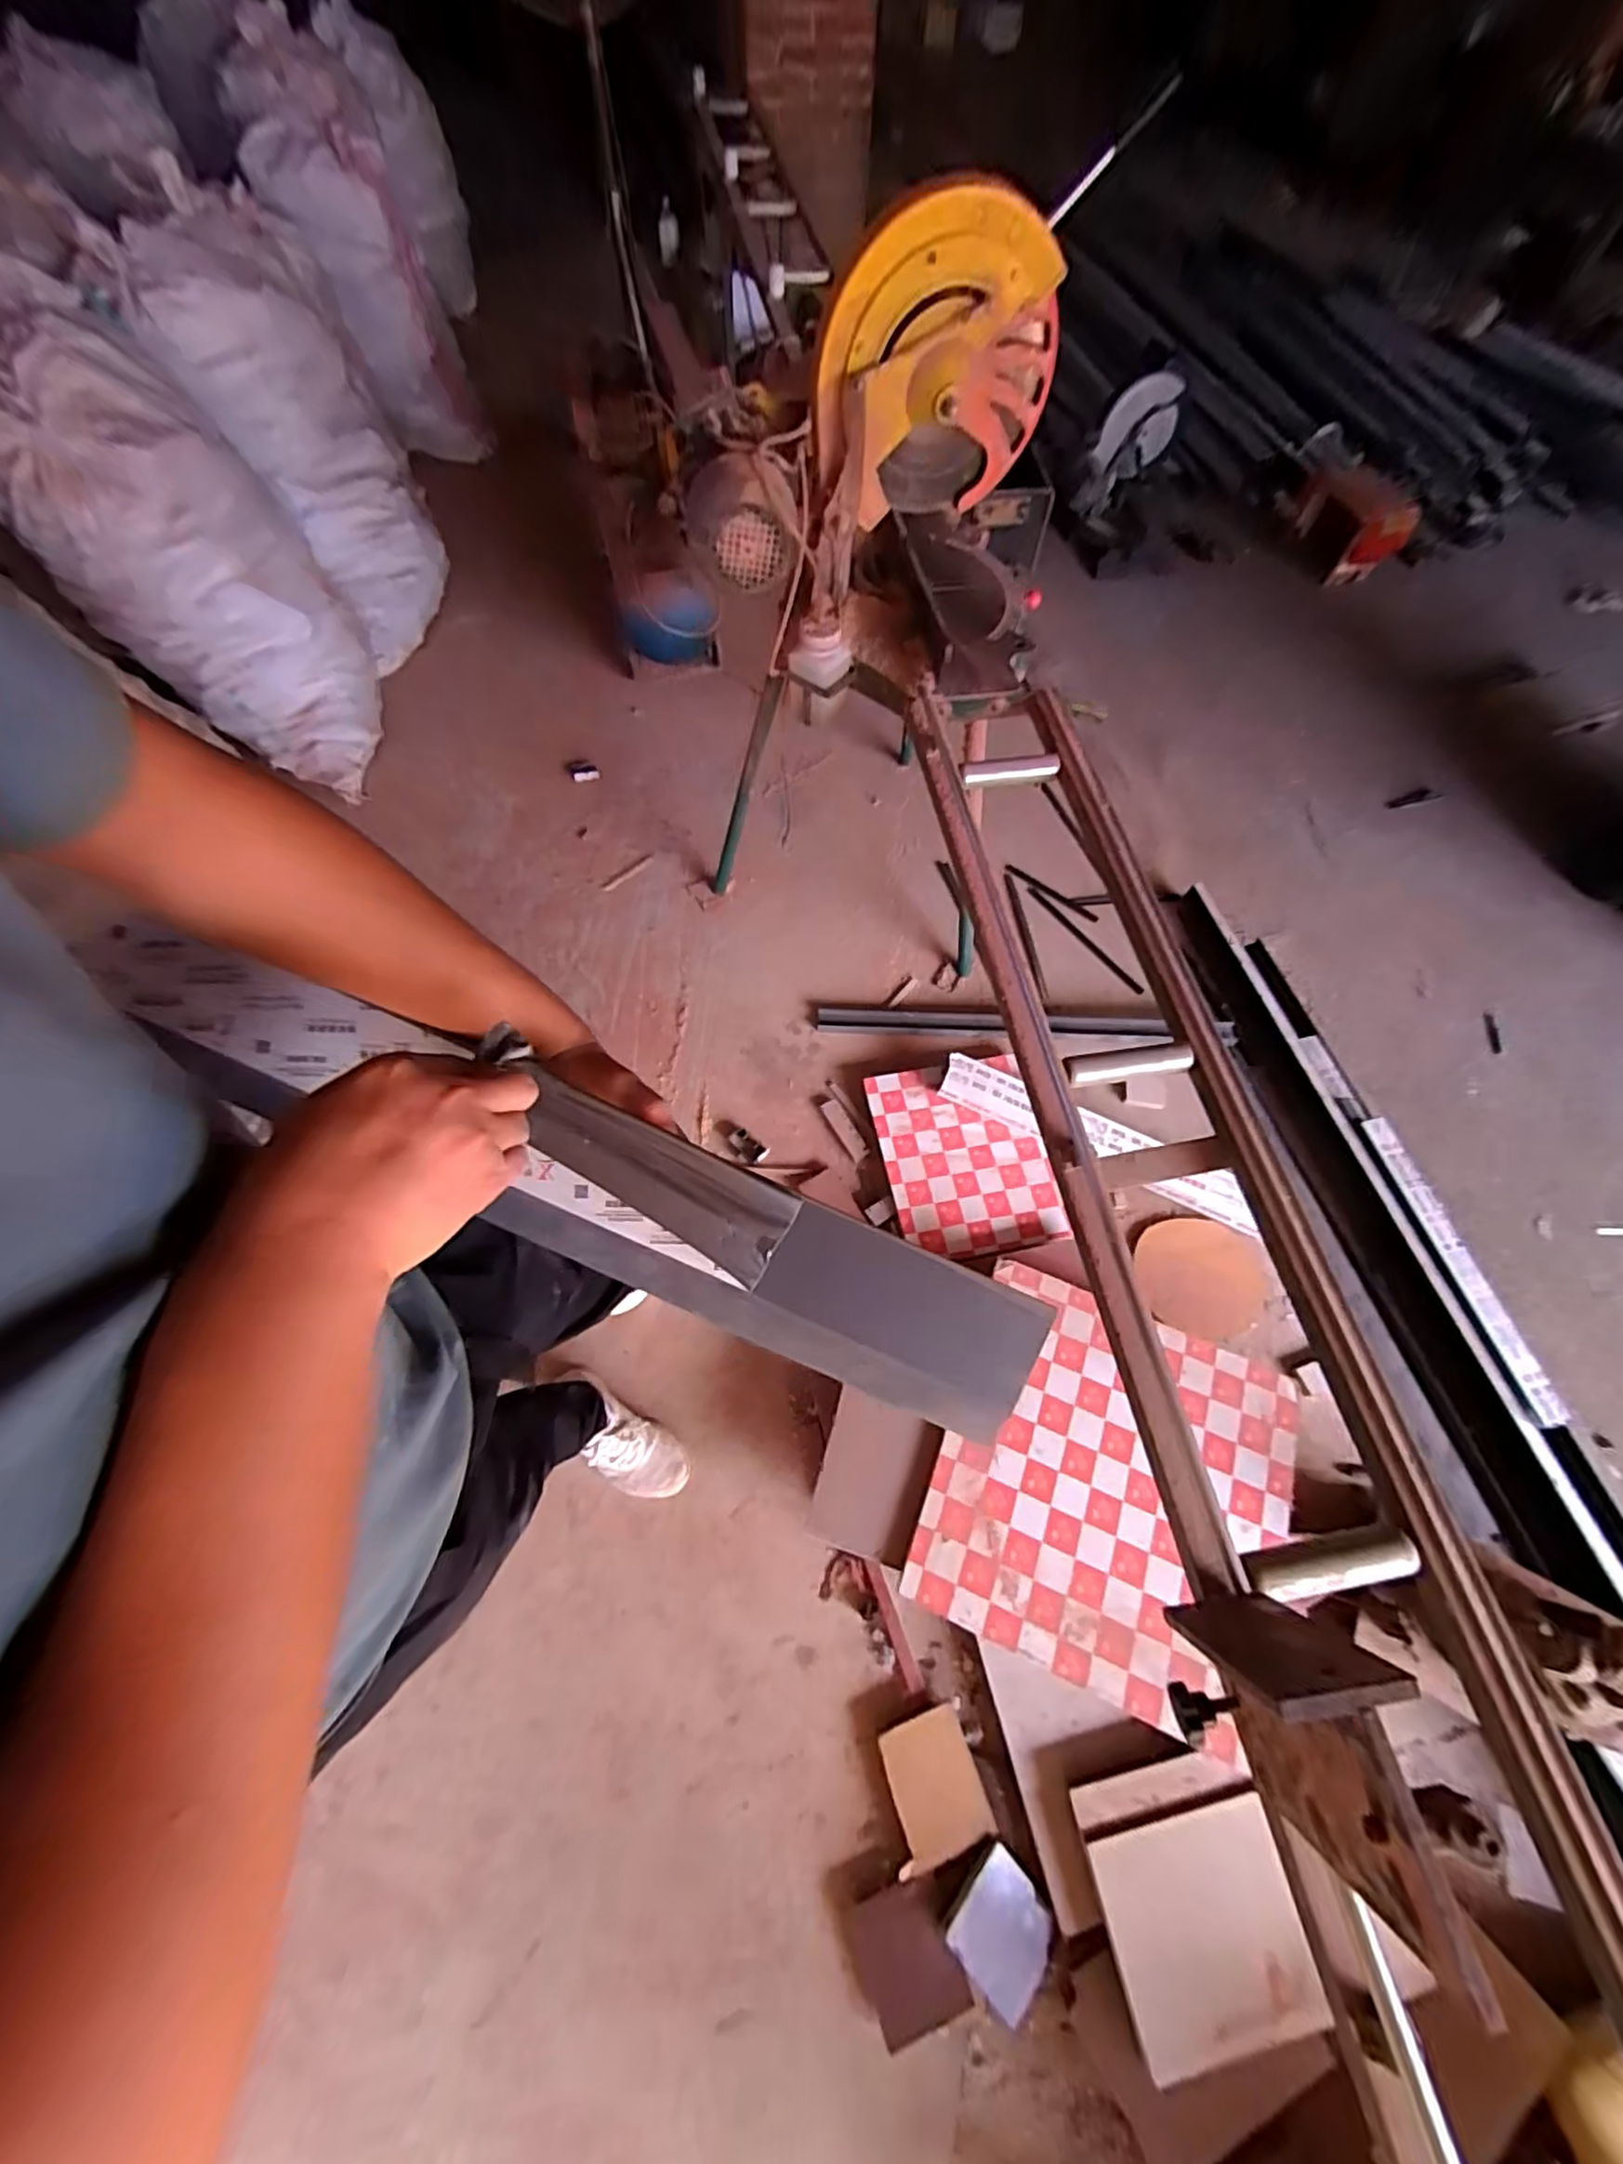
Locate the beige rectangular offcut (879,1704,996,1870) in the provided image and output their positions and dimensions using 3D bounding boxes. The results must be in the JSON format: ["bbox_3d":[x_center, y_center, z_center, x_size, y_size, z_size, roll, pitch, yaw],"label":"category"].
[{"bbox_3d":[0.178,1.024,1.001,0.126,0.012,0.149,-15,58,-12],"label":"beige rectangular offcut"}]

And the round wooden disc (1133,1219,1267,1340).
[{"bbox_3d":[0.775,0.386,1.359,0.240,0.024,0.219,1,65,-1],"label":"round wooden disc"}]

